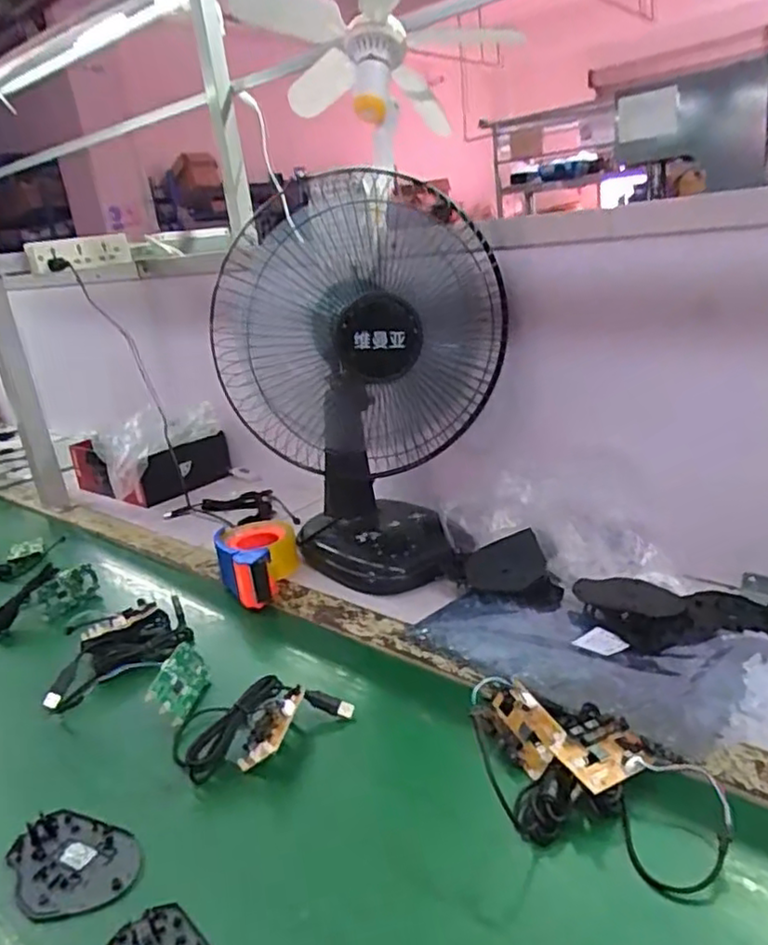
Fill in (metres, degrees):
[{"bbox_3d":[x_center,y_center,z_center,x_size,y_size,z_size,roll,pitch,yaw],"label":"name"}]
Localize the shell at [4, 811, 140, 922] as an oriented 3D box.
[{"bbox_3d":[-0.225,0.279,0.476,0.107,0.007,0.072,5,22,30],"label":"shell"}]

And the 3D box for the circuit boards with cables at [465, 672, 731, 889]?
[{"bbox_3d":[0.143,0.214,0.484,0.194,0.035,0.134,5,22,29],"label":"circuit boards with cables"}]

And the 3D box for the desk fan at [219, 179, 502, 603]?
[{"bbox_3d":[-0.004,-0.096,0.802,0.294,0.432,0.260,-3,20,11],"label":"desk fan"}]

